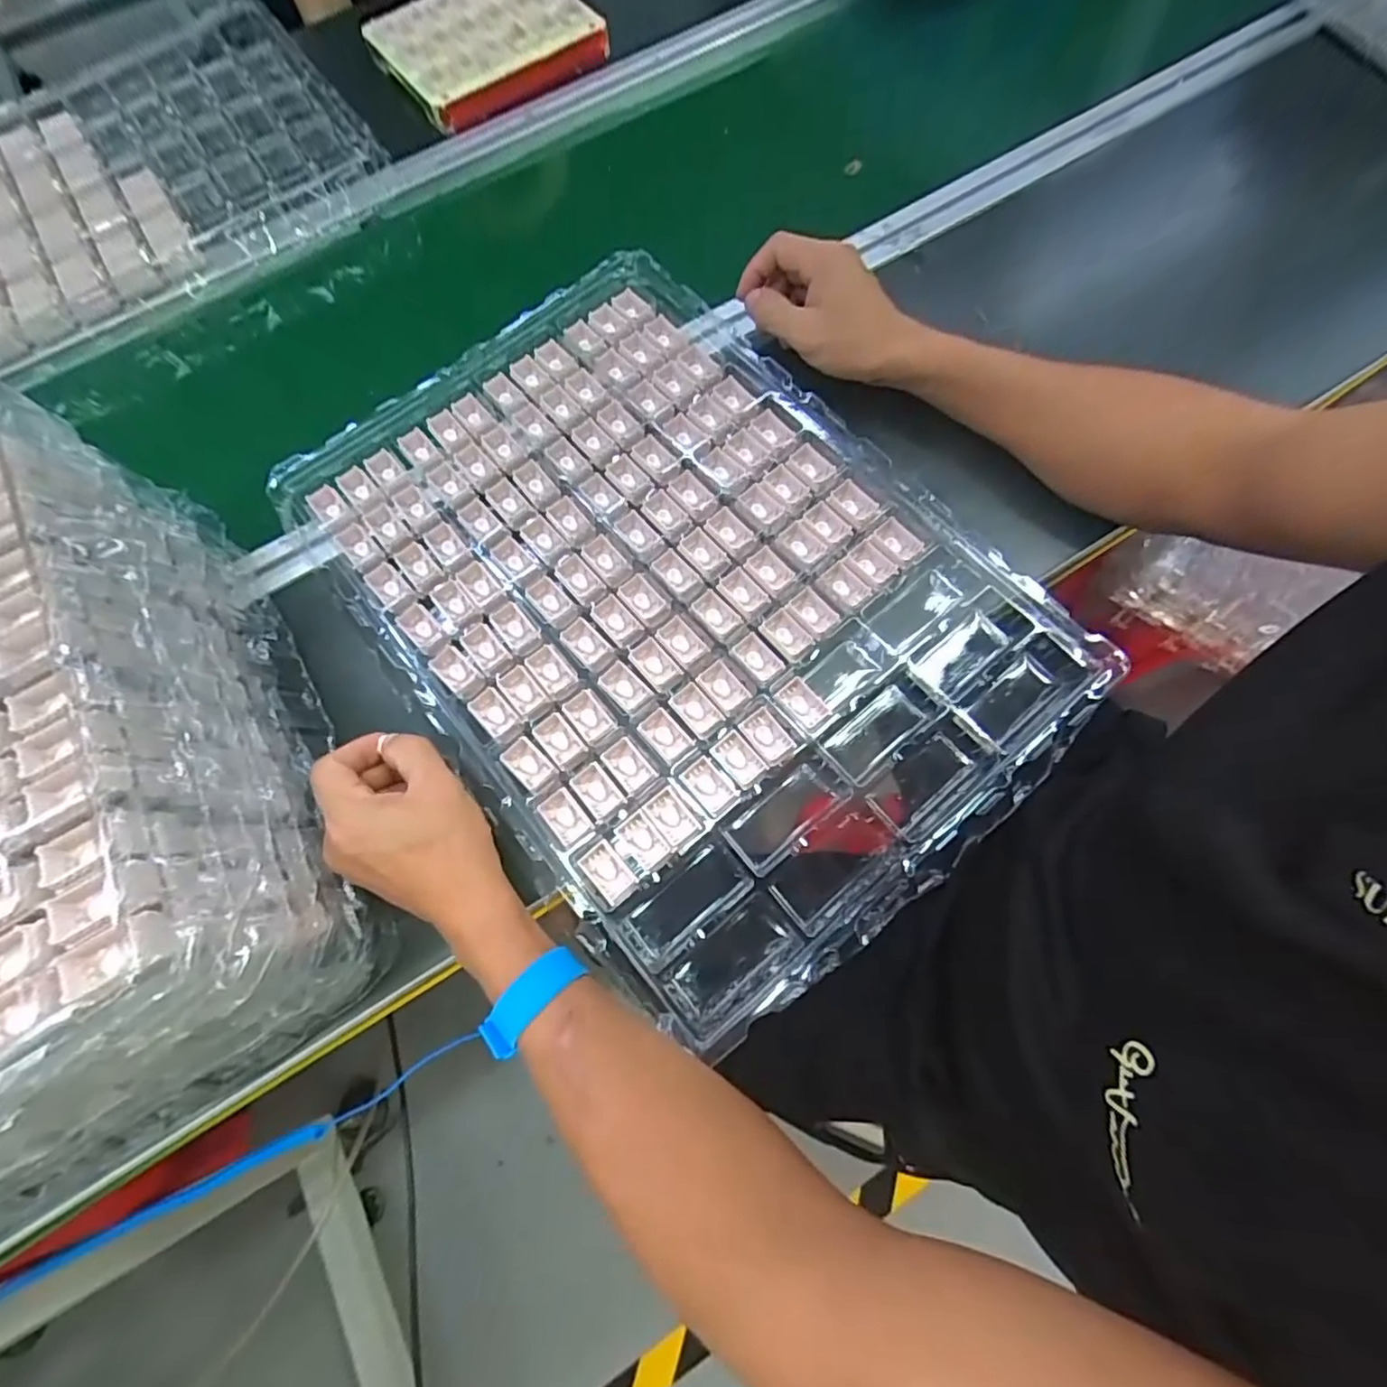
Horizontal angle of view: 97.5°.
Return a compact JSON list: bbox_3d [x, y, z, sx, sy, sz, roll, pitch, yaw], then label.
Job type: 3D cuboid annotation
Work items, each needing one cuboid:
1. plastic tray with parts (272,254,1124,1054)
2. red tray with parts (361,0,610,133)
[{"bbox_3d":[-0.021,-0.076,0.424,0.347,0.035,0.495,-41,74,-11],"label":"plastic tray with parts"},{"bbox_3d":[-0.207,-0.676,0.627,0.204,0.030,0.203,-34,73,-9],"label":"red tray with parts"}]

